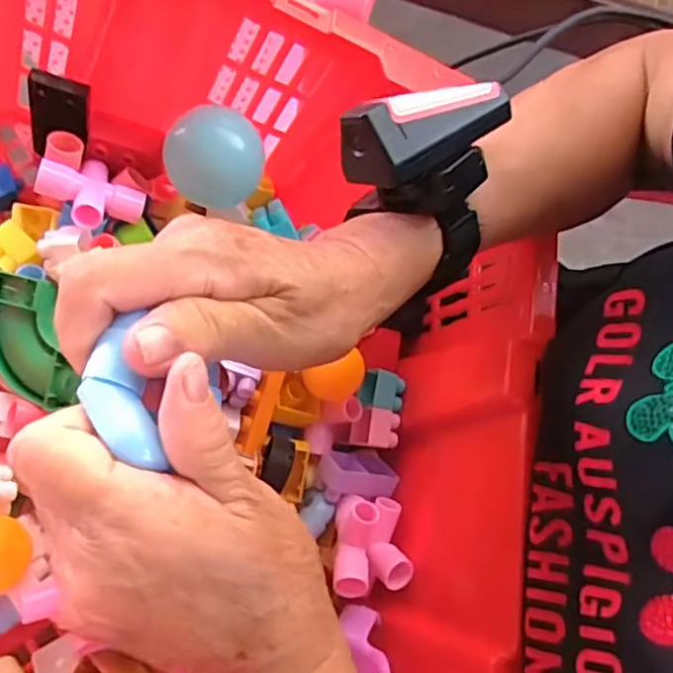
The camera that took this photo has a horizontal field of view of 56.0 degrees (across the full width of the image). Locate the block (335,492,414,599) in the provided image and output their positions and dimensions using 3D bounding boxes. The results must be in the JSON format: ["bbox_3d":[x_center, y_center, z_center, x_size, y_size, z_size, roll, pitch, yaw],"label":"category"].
[{"bbox_3d":[0.020,0.115,0.351,0.042,0.034,0.051,-2,72,-1],"label":"block"}]

